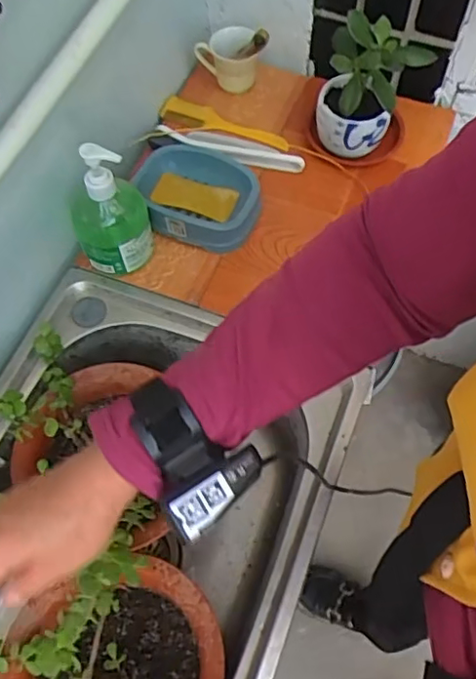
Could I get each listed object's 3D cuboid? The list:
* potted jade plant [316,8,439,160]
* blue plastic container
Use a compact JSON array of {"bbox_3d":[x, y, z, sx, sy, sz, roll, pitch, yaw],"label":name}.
[{"bbox_3d":[0.166,-0.308,0.745,0.126,0.153,0.105,7,62,6],"label":"potted jade plant"},{"bbox_3d":[-0.051,-0.186,0.752,0.168,0.041,0.133,20,64,12],"label":"blue plastic container"}]

